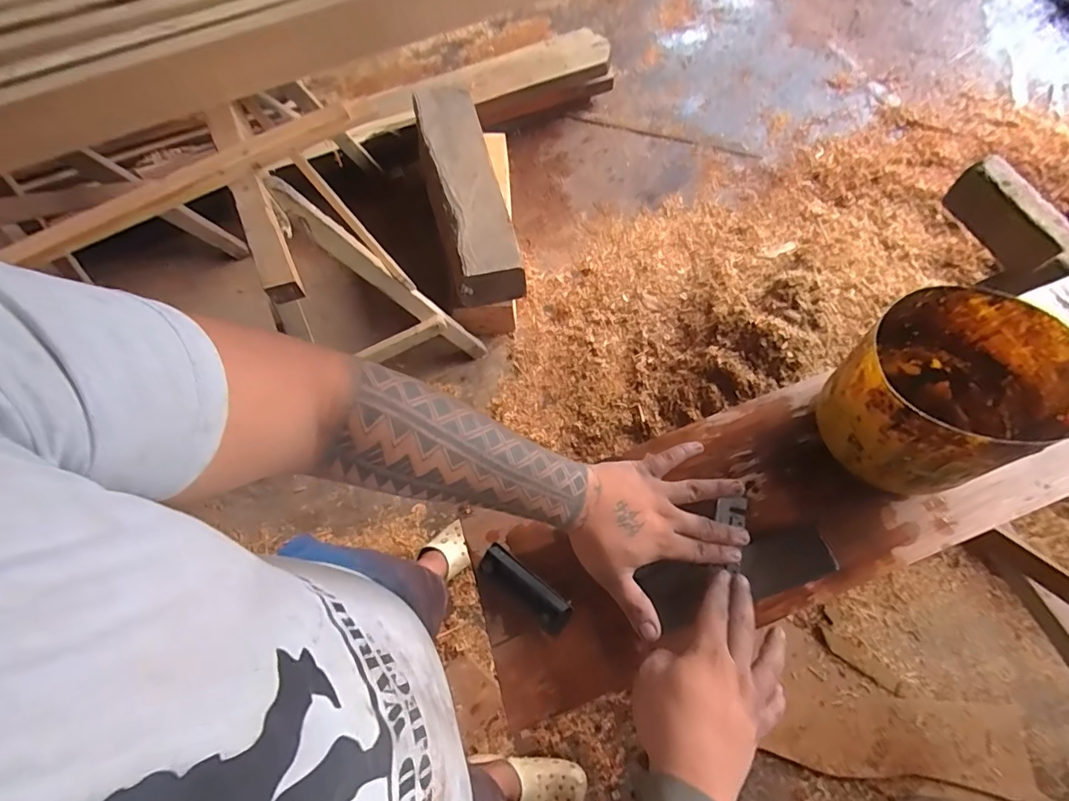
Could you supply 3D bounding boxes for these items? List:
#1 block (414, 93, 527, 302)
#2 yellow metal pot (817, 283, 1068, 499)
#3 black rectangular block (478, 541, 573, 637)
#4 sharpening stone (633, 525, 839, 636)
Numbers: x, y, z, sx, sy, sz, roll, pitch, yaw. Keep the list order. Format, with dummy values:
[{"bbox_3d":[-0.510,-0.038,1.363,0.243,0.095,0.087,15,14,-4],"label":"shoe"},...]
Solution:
[{"bbox_3d":[-0.230,-0.675,1.603,0.213,0.172,0.798,-14,67,-5],"label":"block"},{"bbox_3d":[0.395,-0.006,0.505,0.177,0.147,0.164,0,67,1],"label":"yellow metal pot"},{"bbox_3d":[-0.010,0.193,0.519,0.107,0.028,0.034,35,72,15],"label":"black rectangular block"},{"bbox_3d":[0.210,0.181,0.519,0.191,0.022,0.059,-16,67,-2],"label":"sharpening stone"}]

